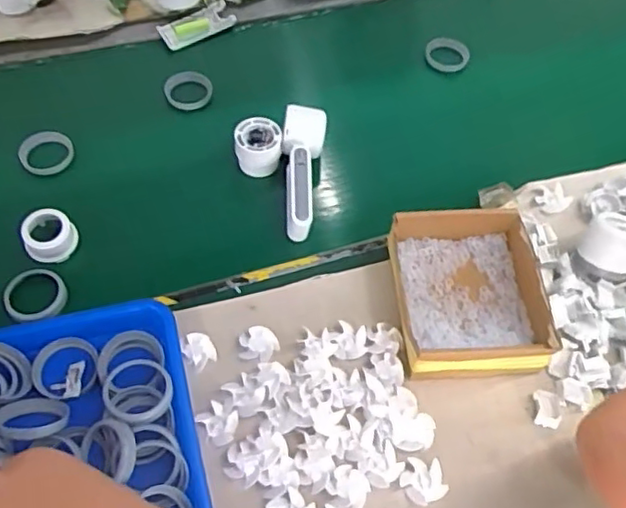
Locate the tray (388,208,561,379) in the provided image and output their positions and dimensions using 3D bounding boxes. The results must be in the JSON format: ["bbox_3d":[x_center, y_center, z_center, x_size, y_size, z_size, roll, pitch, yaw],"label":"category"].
[{"bbox_3d":[0.155,0.038,0.633,0.142,0.050,0.167,-1,56,-4],"label":"tray"}]

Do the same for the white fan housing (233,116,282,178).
[{"bbox_3d":[-0.066,-0.128,0.756,0.054,0.045,0.056,-5,57,-7],"label":"white fan housing"}]

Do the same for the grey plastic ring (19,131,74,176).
[{"bbox_3d":[-0.331,-0.126,0.779,0.062,0.009,0.068,2,56,-2],"label":"grey plastic ring"}]

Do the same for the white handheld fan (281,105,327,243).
[{"bbox_3d":[-0.016,-0.097,0.726,0.048,0.046,0.159,5,56,0],"label":"white handheld fan"}]

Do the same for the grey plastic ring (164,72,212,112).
[{"bbox_3d":[-0.169,-0.222,0.847,0.062,0.012,0.067,2,56,-2],"label":"grey plastic ring"}]

